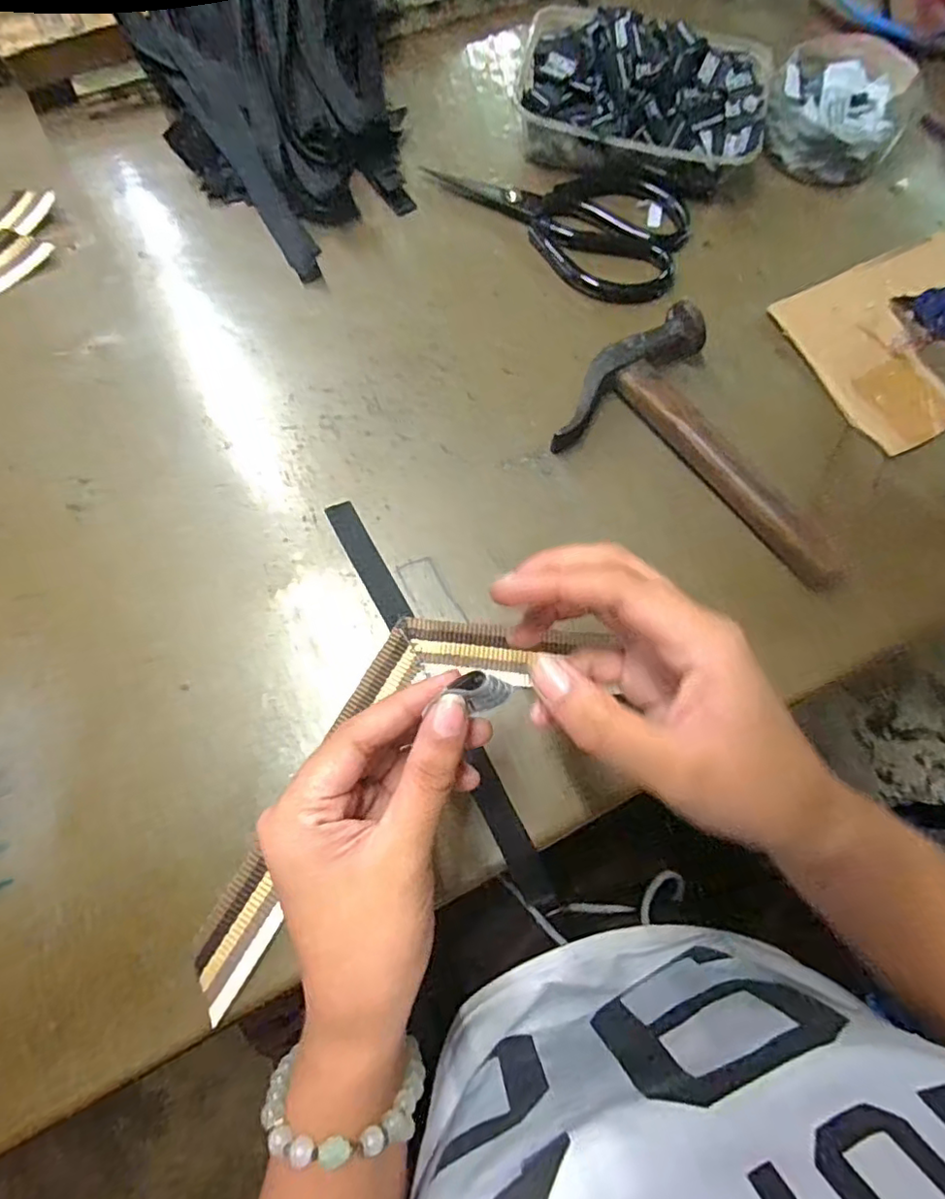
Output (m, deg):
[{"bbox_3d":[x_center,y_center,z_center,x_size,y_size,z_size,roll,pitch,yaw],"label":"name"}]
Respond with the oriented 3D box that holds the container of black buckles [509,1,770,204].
[{"bbox_3d":[0.119,-0.354,0.430,0.172,0.049,0.124,12,73,2],"label":"container of black buckles"}]

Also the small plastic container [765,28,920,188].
[{"bbox_3d":[0.266,-0.356,0.442,0.098,0.038,0.113,33,75,8],"label":"small plastic container"}]

